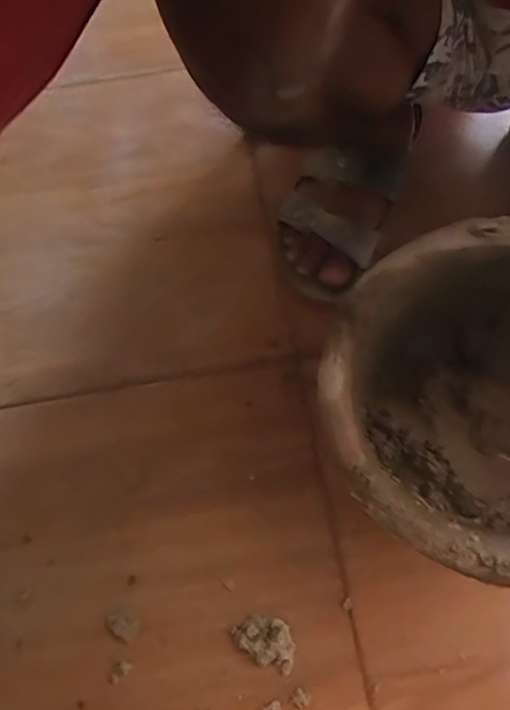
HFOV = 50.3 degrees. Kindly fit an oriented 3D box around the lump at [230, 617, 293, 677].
[{"bbox_3d":[0.012,0.241,0.459,0.053,0.020,0.036,37,76,13],"label":"lump"}]

